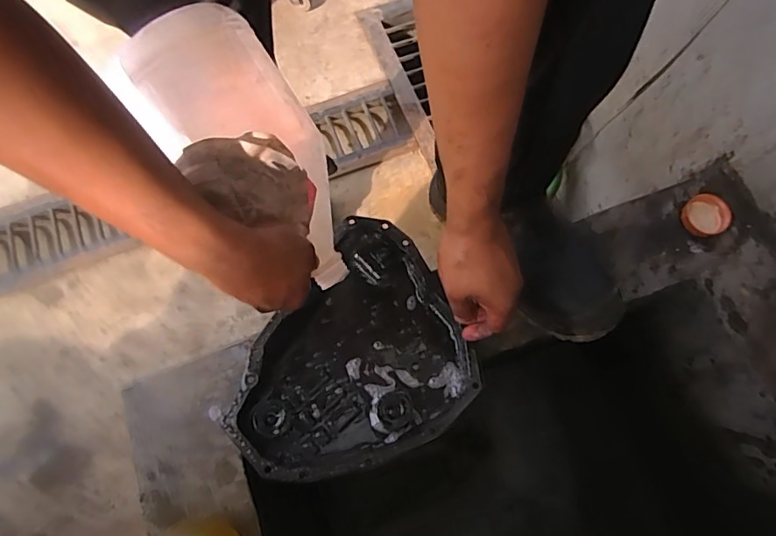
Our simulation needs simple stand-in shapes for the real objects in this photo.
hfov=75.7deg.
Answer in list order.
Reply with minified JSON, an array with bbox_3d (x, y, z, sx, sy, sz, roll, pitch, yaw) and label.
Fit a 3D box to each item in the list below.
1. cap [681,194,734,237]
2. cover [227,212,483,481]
[{"bbox_3d":[0.407,-0.067,0.641,0.057,0.017,0.053,-1,71,2],"label":"cap"},{"bbox_3d":[-0.055,0.096,0.583,0.267,0.049,0.257,-27,72,-7],"label":"cover"}]

